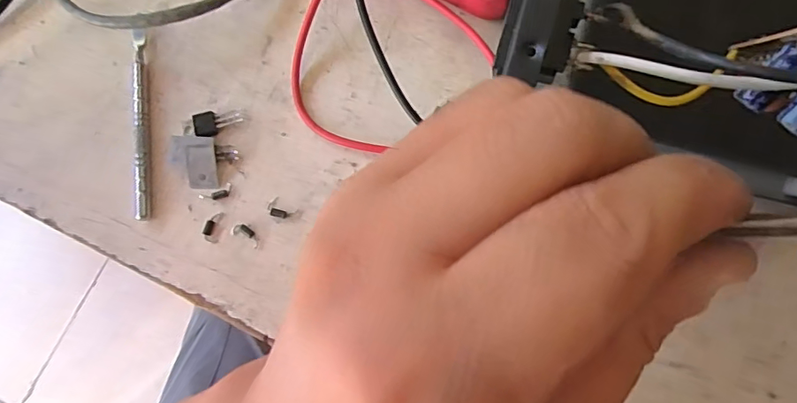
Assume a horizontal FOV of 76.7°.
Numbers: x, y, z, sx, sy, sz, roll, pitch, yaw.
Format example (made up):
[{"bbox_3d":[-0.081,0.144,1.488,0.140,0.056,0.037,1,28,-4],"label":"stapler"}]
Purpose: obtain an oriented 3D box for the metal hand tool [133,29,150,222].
[{"bbox_3d":[-0.110,-0.034,0.214,0.005,0.007,0.083,-8,78,0],"label":"metal hand tool"}]

